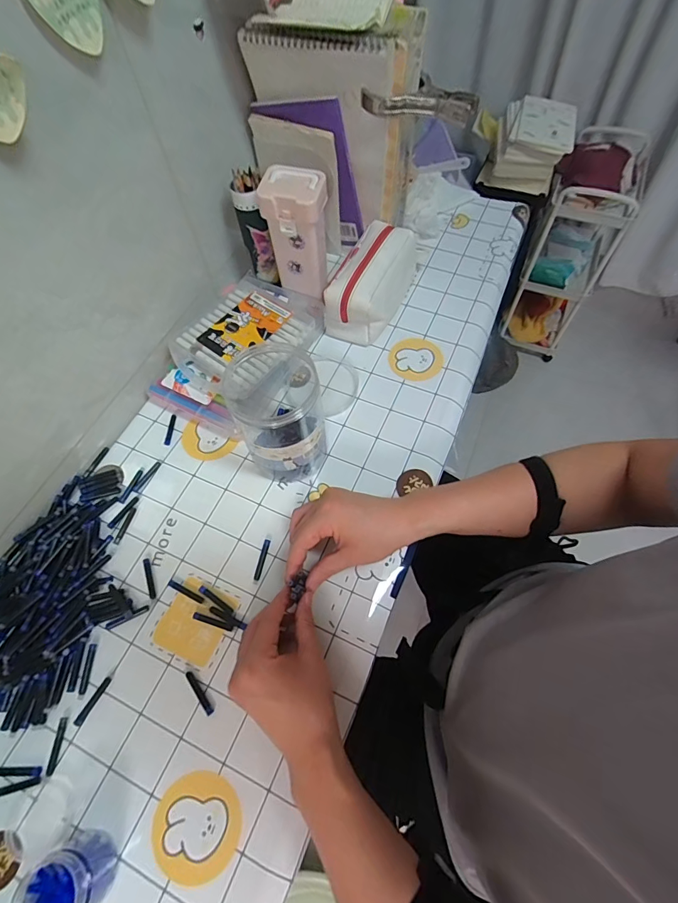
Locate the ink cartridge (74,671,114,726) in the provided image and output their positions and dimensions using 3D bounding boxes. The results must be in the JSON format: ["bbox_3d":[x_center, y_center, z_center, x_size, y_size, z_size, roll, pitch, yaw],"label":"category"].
[{"bbox_3d":[-0.244,0.246,0.410,0.008,0.004,0.050,25,65,14],"label":"ink cartridge"}]

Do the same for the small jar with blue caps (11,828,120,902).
[{"bbox_3d":[-0.219,0.346,0.327,0.057,0.055,0.055,-1,62,1],"label":"small jar with blue caps"}]

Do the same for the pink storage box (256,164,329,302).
[{"bbox_3d":[-0.057,-0.307,0.588,0.085,0.155,0.068,6,62,5],"label":"pink storage box"}]

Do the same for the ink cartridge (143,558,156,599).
[{"bbox_3d":[-0.216,0.144,0.467,0.007,0.004,0.047,-20,63,-9],"label":"ink cartridge"}]

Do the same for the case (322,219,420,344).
[{"bbox_3d":[0.054,-0.263,0.626,0.091,0.093,0.193,20,64,12],"label":"case"}]

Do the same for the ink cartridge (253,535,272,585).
[{"bbox_3d":[-0.089,0.124,0.476,0.008,0.005,0.057,12,63,8],"label":"ink cartridge"}]

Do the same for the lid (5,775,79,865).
[{"bbox_3d":[-0.268,0.331,0.370,0.059,0.006,0.055,-1,62,1],"label":"lid"}]

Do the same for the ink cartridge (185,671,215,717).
[{"bbox_3d":[-0.140,0.241,0.410,0.007,0.004,0.047,-38,67,-17],"label":"ink cartridge"}]

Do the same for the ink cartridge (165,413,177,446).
[{"bbox_3d":[-0.229,-0.030,0.559,0.008,0.005,0.046,1,62,2],"label":"ink cartridge"}]

